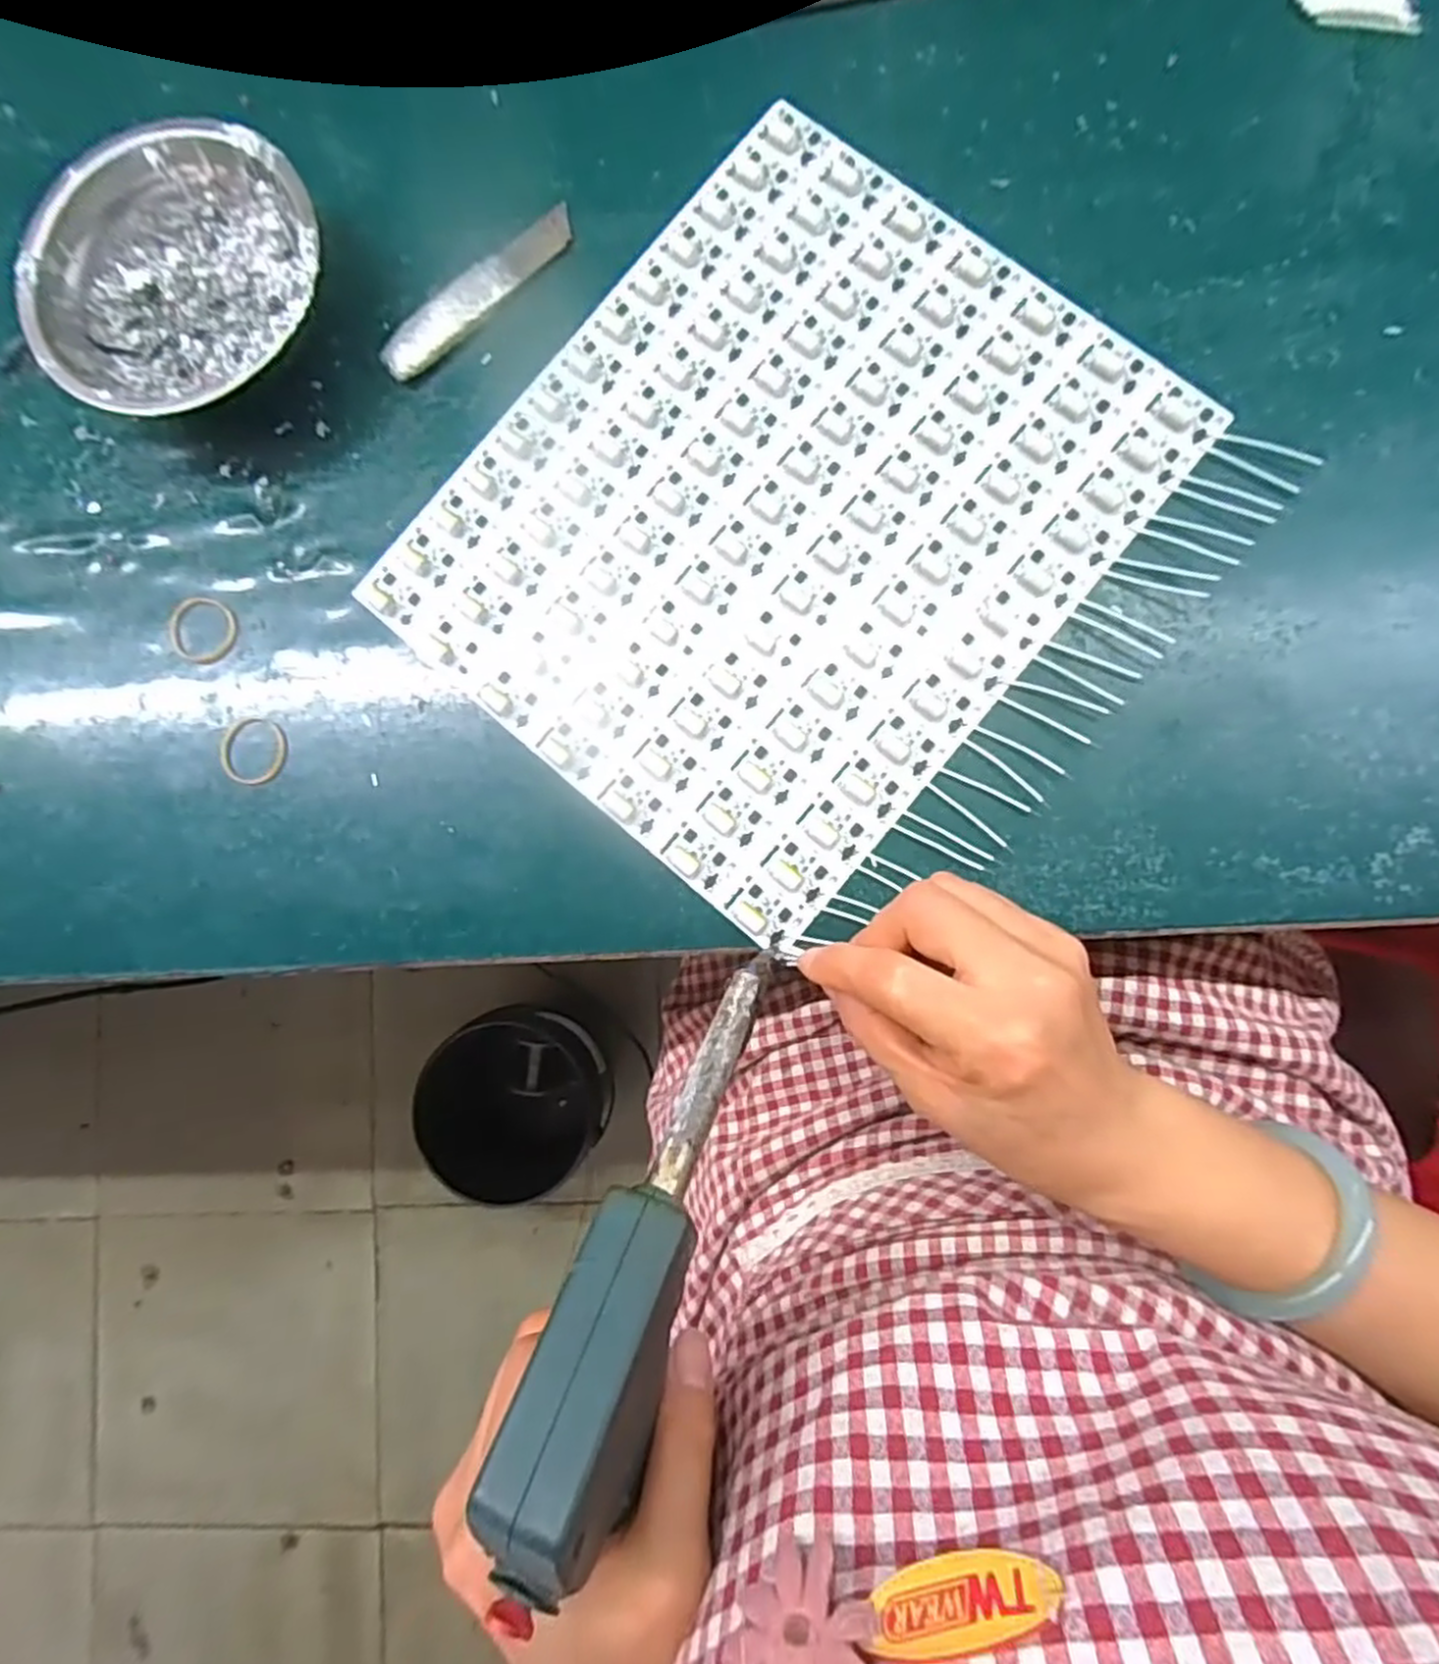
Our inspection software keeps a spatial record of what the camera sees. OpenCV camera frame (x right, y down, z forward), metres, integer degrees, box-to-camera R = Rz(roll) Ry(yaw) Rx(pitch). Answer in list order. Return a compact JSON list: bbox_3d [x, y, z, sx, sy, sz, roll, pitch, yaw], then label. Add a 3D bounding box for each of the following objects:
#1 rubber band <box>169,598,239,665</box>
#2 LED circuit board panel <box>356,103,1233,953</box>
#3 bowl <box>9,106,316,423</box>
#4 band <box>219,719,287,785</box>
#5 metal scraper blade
[{"bbox_3d":[-0.230,-0.090,0.337,0.032,0.004,0.029,10,85,5],"label":"rubber band"},{"bbox_3d":[0.026,-0.138,0.322,0.241,0.004,0.287,40,88,7],"label":"LED circuit board panel"},{"bbox_3d":[-0.227,-0.235,0.330,0.122,0.040,0.124,0,84,4],"label":"bowl"},{"bbox_3d":[-0.203,-0.035,0.329,0.030,0.004,0.030,0,84,4],"label":"band"},{"bbox_3d":[-0.108,-0.241,0.338,0.104,0.008,0.020,-42,83,-1],"label":"metal scraper blade"}]

